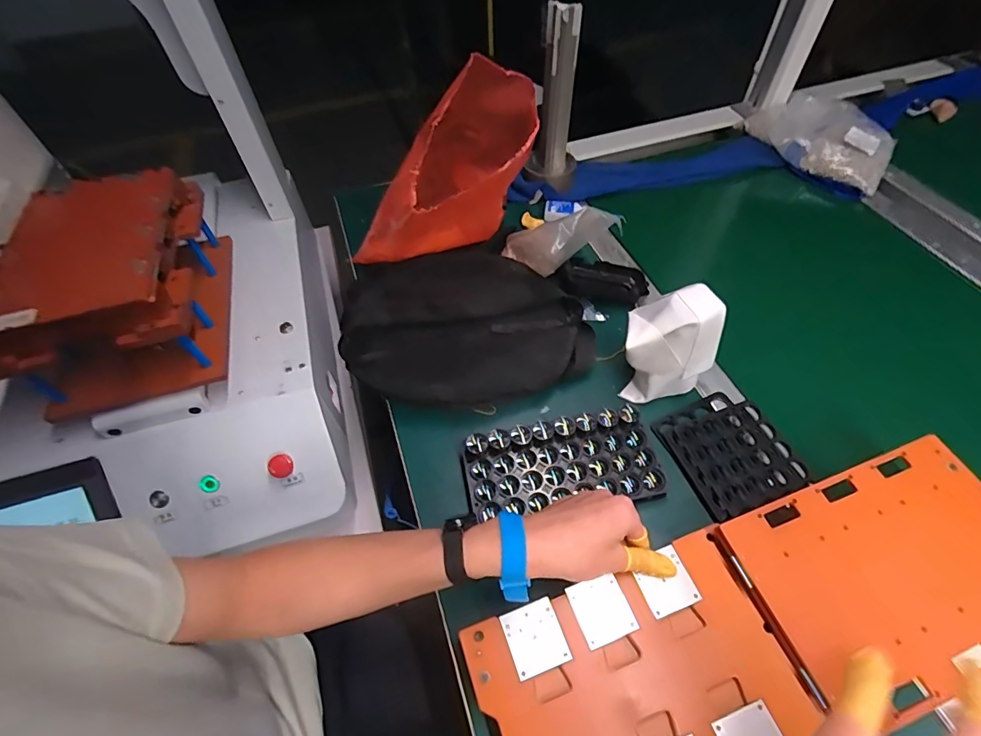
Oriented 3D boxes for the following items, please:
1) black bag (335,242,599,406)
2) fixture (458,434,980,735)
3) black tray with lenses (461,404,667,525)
[{"bbox_3d":[-0.036,-0.056,0.588,0.299,0.057,0.240,-11,54,-4],"label":"black bag"},{"bbox_3d":[0.218,0.204,0.367,0.454,0.022,0.163,-21,55,-7],"label":"fixture"},{"bbox_3d":[0.072,0.098,0.477,0.190,0.032,0.090,-10,53,-4],"label":"black tray with lenses"}]

